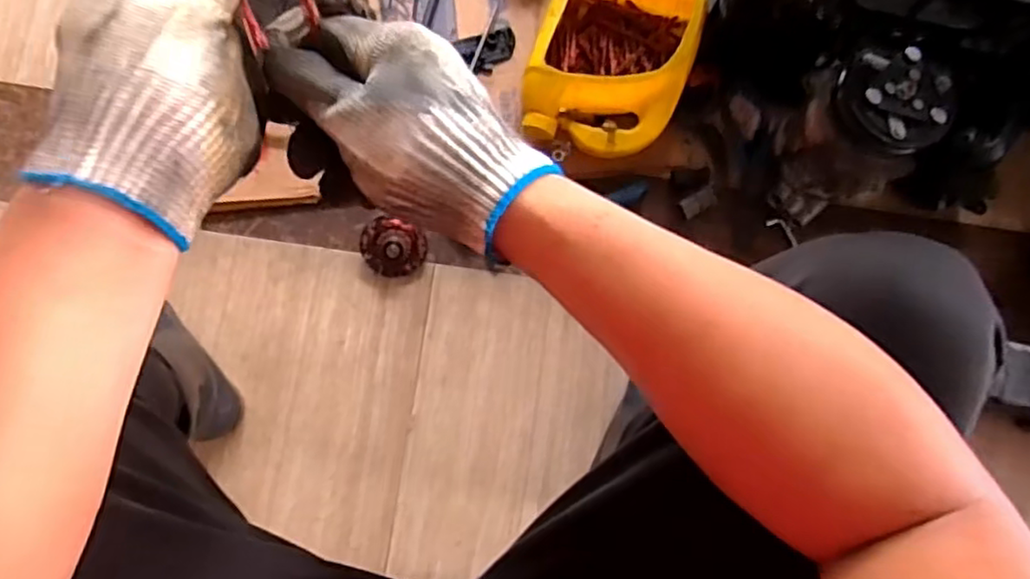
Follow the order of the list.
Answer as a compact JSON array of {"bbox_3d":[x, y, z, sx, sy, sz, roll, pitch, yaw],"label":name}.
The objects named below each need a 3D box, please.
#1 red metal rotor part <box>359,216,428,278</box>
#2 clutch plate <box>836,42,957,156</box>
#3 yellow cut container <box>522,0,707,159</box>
[{"bbox_3d":[-0.144,-0.047,0.776,0.077,0.054,0.064,10,81,0],"label":"red metal rotor part"},{"bbox_3d":[0.380,-0.192,0.650,0.103,0.044,0.113,0,82,-2],"label":"clutch plate"},{"bbox_3d":[0.112,-0.268,0.778,0.174,0.088,0.225,22,82,2],"label":"yellow cut container"}]

